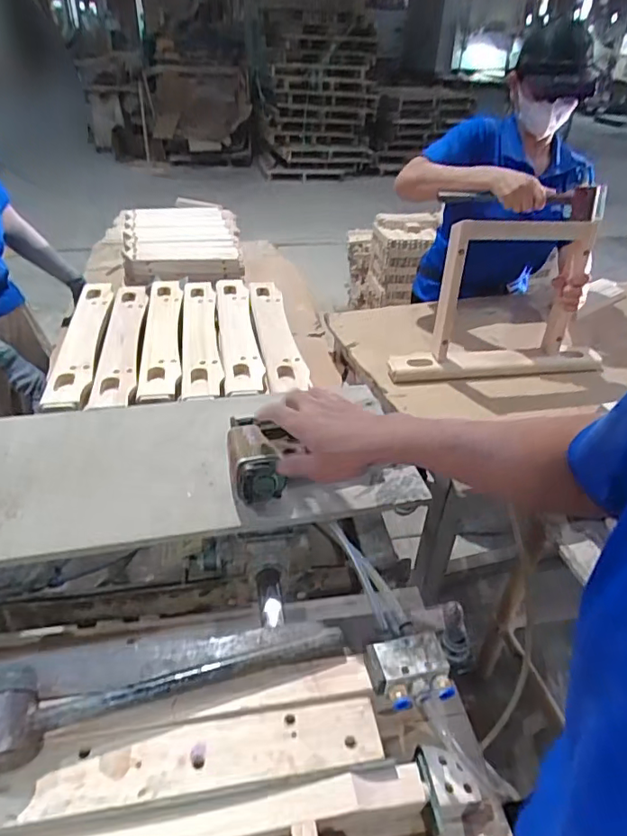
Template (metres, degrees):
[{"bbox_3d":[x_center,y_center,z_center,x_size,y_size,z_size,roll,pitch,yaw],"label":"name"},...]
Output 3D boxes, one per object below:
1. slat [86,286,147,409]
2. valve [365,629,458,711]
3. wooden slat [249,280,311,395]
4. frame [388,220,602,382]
[{"bbox_3d":[-0.377,-0.169,1.057,0.070,0.017,0.486,-5,36,-10],"label":"slat"},{"bbox_3d":[0.095,0.246,0.527,0.077,0.023,0.061,-7,34,-13],"label":"valve"},{"bbox_3d":[-0.079,-0.181,1.118,0.077,0.046,0.444,-5,34,-10],"label":"wooden slat"},{"bbox_3d":[0.416,-0.258,1.147,0.489,0.316,0.080,-4,36,-9],"label":"frame"}]

